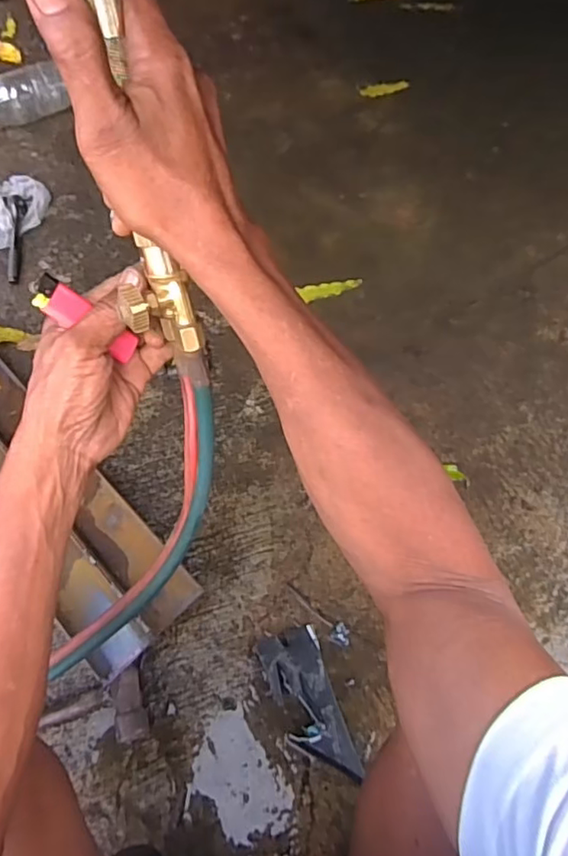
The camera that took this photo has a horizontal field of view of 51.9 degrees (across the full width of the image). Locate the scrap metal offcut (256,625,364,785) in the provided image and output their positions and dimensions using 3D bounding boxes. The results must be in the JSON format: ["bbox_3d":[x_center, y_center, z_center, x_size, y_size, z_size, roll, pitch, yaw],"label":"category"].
[{"bbox_3d":[0.030,0.324,0.685,0.070,0.031,0.167,-19,64,-8],"label":"scrap metal offcut"}]

